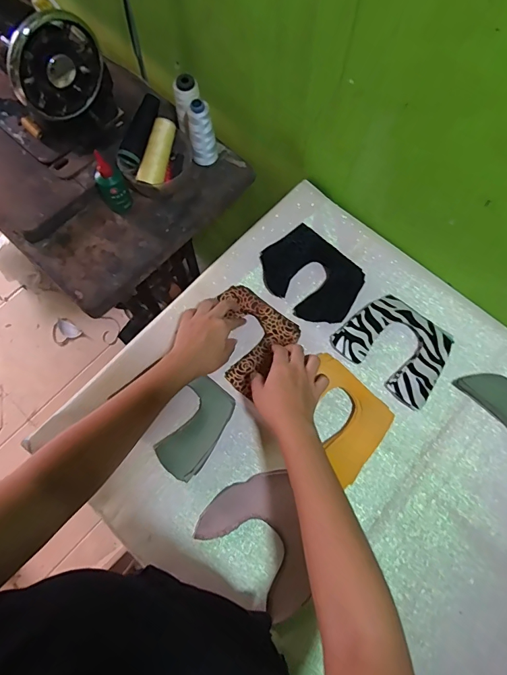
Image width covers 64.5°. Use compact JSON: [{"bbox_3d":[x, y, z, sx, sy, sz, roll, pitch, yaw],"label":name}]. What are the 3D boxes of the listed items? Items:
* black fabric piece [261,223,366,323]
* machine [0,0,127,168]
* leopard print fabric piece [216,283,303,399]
[{"bbox_3d":[0.092,-0.099,0.629,0.155,0.011,0.121,42,76,13],"label":"black fabric piece"},{"bbox_3d":[-0.427,-0.488,0.649,0.403,0.203,0.160,41,76,12],"label":"machine"},{"bbox_3d":[-0.016,0.000,0.610,0.127,0.013,0.133,36,78,11],"label":"leopard print fabric piece"}]

